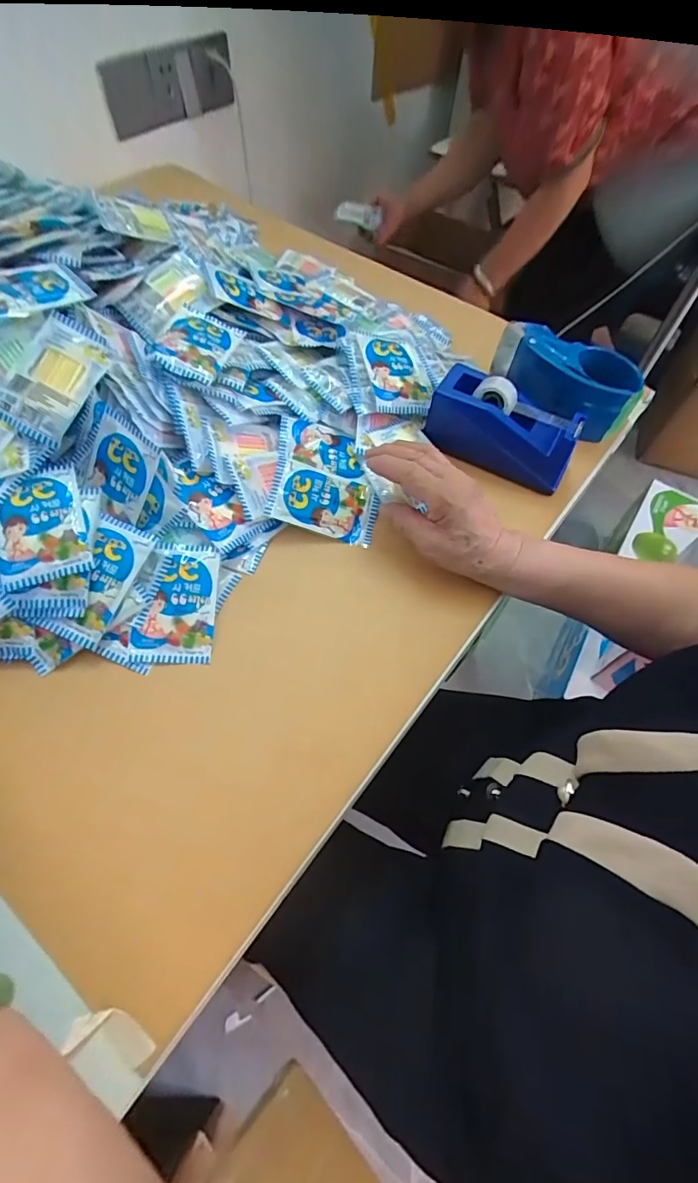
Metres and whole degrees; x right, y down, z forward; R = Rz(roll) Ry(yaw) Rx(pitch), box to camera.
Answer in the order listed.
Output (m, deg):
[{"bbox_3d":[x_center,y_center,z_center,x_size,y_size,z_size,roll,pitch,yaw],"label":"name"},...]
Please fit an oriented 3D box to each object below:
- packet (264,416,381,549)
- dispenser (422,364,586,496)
[{"bbox_3d":[-0.021,-0.111,0.475,0.103,0.011,0.120,12,67,-15],"label":"packet"},{"bbox_3d":[0.158,-0.172,0.502,0.147,0.074,0.054,25,61,11],"label":"dispenser"}]

